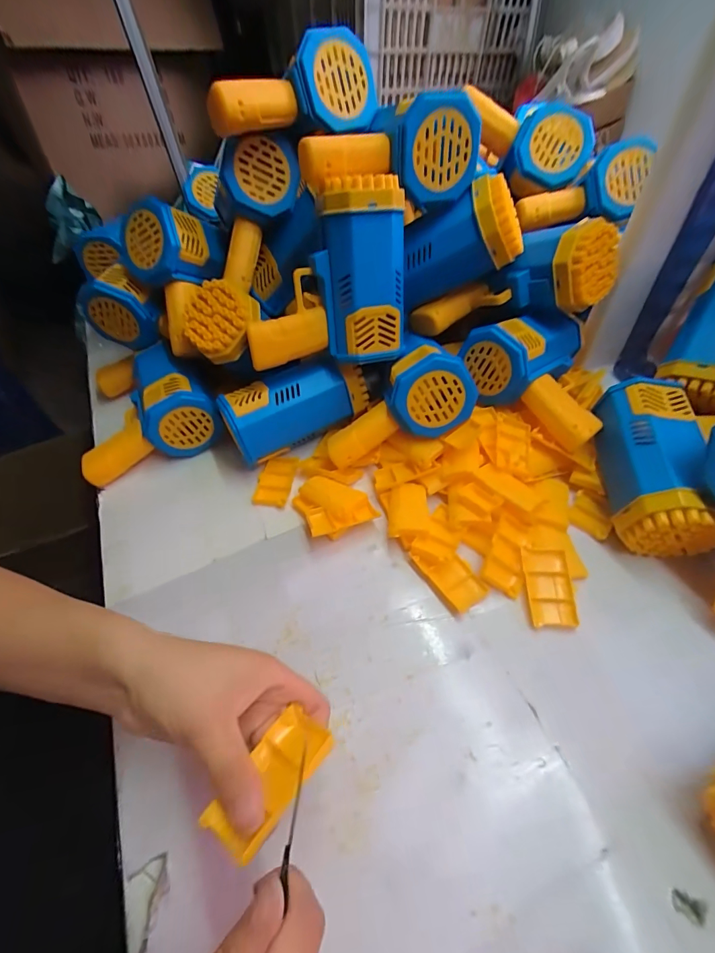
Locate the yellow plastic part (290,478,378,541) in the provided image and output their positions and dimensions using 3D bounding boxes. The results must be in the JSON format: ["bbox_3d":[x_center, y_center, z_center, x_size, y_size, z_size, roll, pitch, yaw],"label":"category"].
[{"bbox_3d":[-0.025,0.029,0.391,0.063,0.025,0.071,-25,52,-16],"label":"yellow plastic part"}]

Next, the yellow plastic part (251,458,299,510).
[{"bbox_3d":[-0.085,0.005,0.417,0.035,0.008,0.065,3,49,8],"label":"yellow plastic part"}]

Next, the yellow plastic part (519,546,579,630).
[{"bbox_3d":[0.157,0.092,0.327,0.036,0.015,0.062,1,49,6],"label":"yellow plastic part"}]

